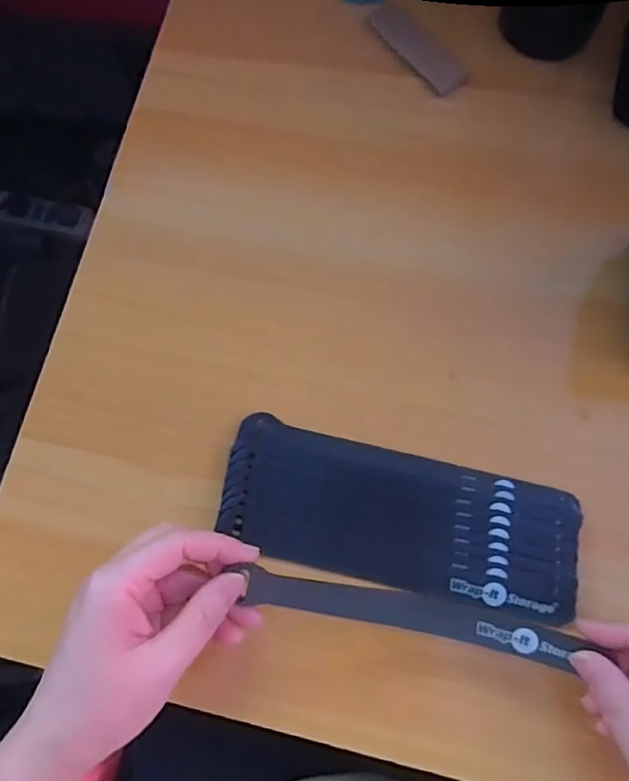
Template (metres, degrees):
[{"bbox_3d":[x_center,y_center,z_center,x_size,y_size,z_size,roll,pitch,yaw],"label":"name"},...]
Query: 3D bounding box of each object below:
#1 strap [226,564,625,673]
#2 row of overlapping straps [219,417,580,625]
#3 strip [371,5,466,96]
[{"bbox_3d":[0.049,0.117,0.305,0.175,0.013,0.020,8,71,9],"label":"strap"},{"bbox_3d":[0.047,0.073,0.333,0.198,0.013,0.076,14,76,7],"label":"row of overlapping straps"},{"bbox_3d":[0.077,-0.255,0.433,0.029,0.006,0.092,-34,76,-6],"label":"strip"}]

